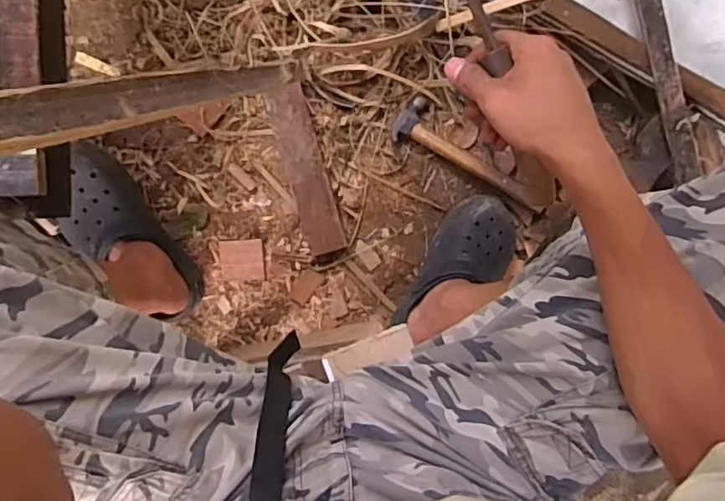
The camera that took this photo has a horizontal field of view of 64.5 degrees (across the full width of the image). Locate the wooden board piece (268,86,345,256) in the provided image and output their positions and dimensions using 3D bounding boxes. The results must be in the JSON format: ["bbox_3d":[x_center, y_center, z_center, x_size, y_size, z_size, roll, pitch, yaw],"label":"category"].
[{"bbox_3d":[-0.081,-0.118,0.824,0.057,0.040,0.250,-16,98,-3],"label":"wooden board piece"}]

